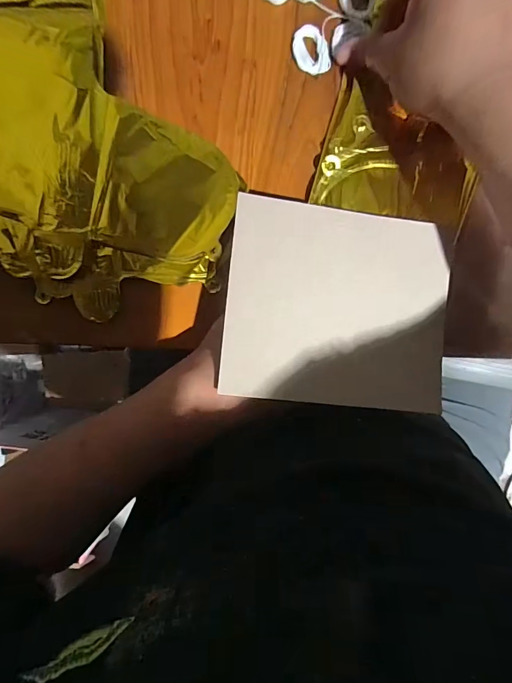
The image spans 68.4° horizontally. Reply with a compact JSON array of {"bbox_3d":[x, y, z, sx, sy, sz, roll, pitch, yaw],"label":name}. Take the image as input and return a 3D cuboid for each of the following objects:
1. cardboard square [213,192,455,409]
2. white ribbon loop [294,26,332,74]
[{"bbox_3d":[0.072,-0.031,0.318,0.188,0.009,0.165,7,83,-9],"label":"cardboard square"},{"bbox_3d":[0.049,-0.254,0.329,0.028,0.004,0.041,-28,93,0],"label":"white ribbon loop"}]

